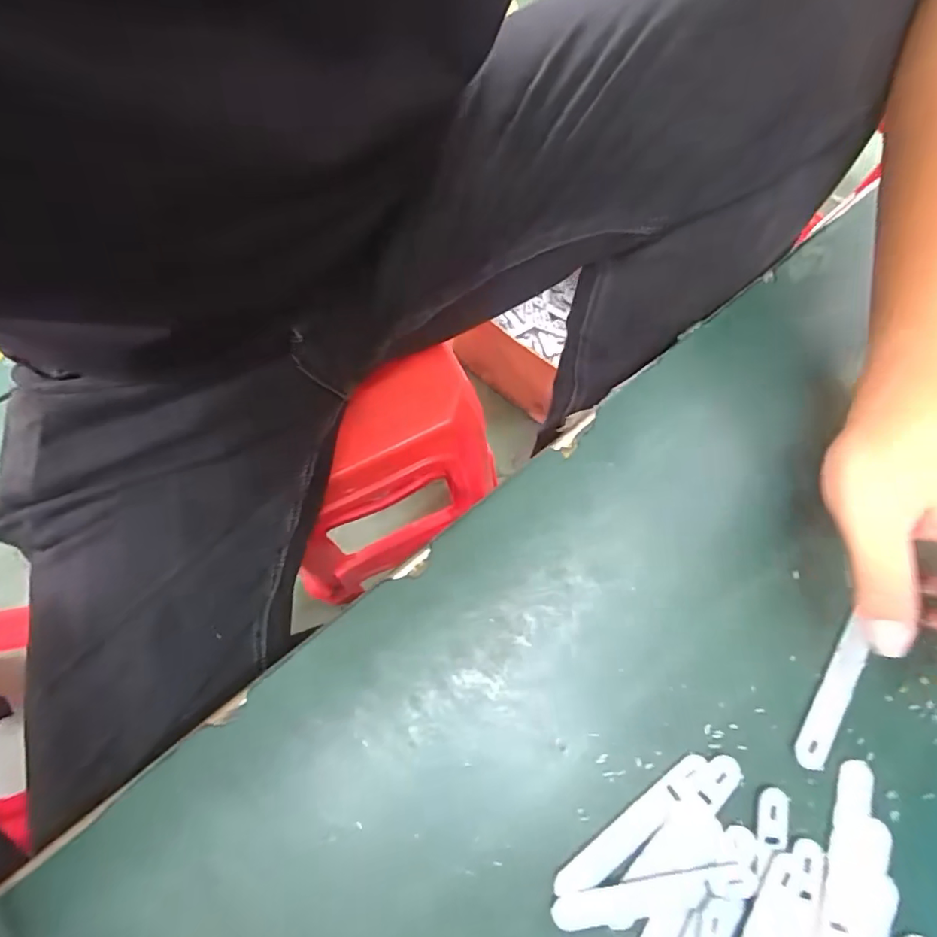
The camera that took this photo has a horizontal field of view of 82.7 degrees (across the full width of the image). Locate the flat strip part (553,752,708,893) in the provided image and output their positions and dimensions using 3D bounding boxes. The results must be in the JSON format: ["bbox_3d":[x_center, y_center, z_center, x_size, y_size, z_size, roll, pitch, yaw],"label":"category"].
[{"bbox_3d":[0.081,0.174,0.260,0.092,0.004,0.015,-38,78,-10],"label":"flat strip part"}]

